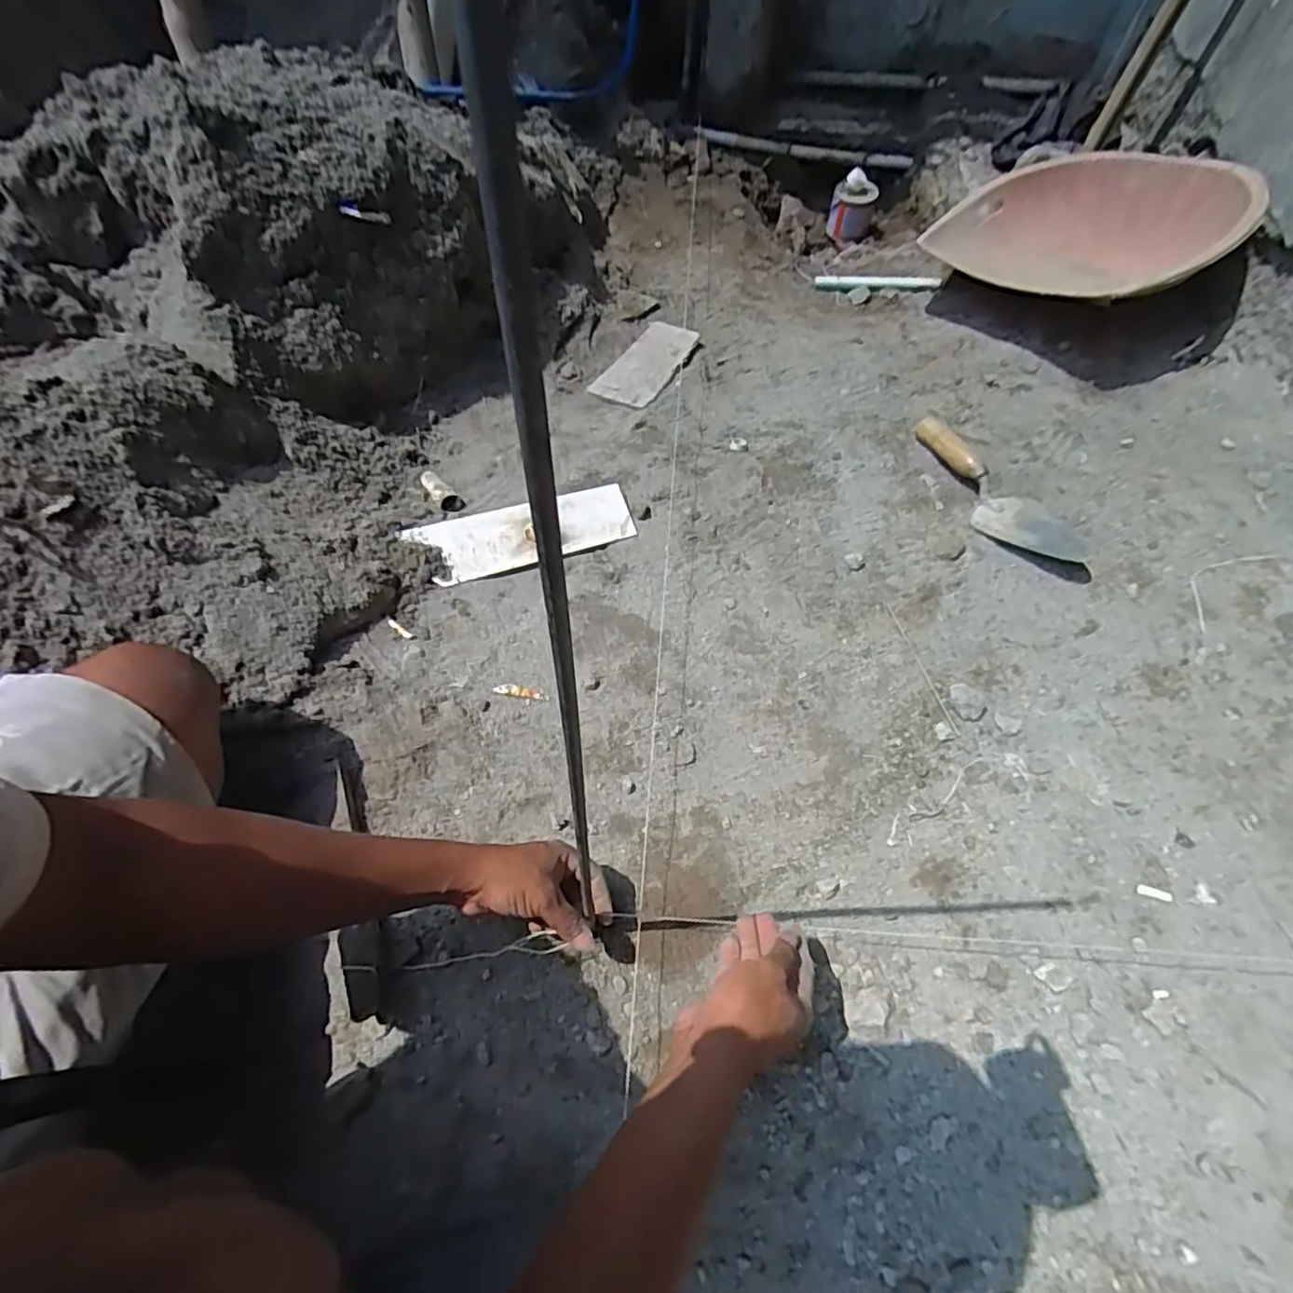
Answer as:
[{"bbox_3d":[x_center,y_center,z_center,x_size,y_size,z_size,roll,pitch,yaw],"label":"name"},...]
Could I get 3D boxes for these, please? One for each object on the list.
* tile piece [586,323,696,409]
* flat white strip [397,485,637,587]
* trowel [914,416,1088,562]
[{"bbox_3d":[0.007,-0.486,1.104,0.106,0.017,0.226,26,60,18],"label":"tile piece"},{"bbox_3d":[-0.161,-0.152,0.862,0.287,0.013,0.097,-16,69,-15],"label":"flat white strip"},{"bbox_3d":[0.470,-0.208,0.886,0.094,0.039,0.302,-30,60,-18],"label":"trowel"}]

